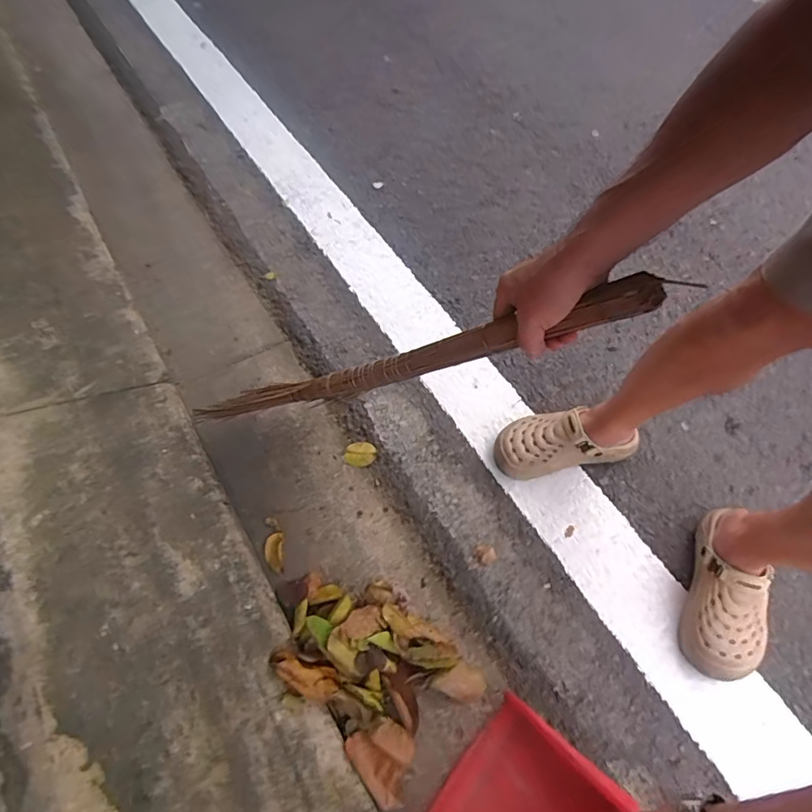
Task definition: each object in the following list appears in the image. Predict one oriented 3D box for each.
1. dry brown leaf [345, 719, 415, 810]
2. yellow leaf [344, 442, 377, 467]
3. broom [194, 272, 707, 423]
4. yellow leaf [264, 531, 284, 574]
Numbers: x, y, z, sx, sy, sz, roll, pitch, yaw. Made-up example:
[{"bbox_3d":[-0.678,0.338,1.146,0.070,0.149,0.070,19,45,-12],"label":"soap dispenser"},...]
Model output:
[{"bbox_3d":[-0.028,0.505,0.729,0.082,0.016,0.105,-34,65,-21],"label":"dry brown leaf"},{"bbox_3d":[-0.087,0.091,0.965,0.057,0.004,0.050,10,58,4],"label":"yellow leaf"},{"bbox_3d":[-0.068,-0.039,0.688,0.820,0.067,0.056,-11,50,41],"label":"broom"},{"bbox_3d":[-0.231,0.256,0.886,0.030,0.011,0.071,-4,58,-5],"label":"yellow leaf"}]

